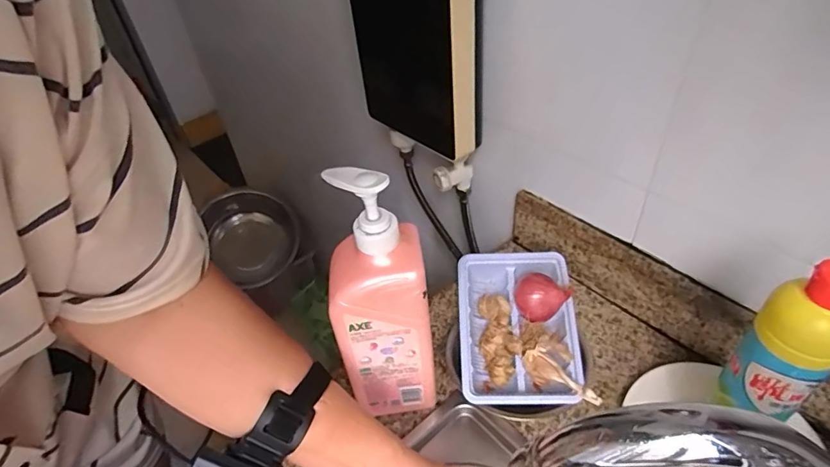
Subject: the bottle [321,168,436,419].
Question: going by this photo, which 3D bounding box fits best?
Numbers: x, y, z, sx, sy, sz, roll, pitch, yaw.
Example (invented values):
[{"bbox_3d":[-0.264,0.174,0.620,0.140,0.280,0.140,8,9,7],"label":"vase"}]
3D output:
[{"bbox_3d":[-0.030,0.066,0.427,0.077,0.264,0.052,-7,42,-1],"label":"bottle"}]

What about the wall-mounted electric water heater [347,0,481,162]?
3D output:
[{"bbox_3d":[-0.005,-0.257,0.566,0.057,0.305,0.185,-35,49,-28],"label":"wall-mounted electric water heater"}]

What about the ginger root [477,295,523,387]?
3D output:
[{"bbox_3d":[0.089,0.112,0.514,0.038,0.031,0.092,-5,61,2],"label":"ginger root"}]

